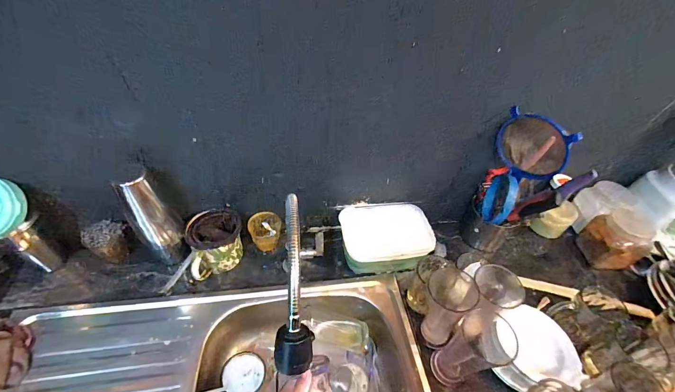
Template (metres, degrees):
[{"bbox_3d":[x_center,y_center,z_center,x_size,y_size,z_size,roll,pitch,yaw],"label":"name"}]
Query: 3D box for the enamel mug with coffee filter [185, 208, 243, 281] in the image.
[{"bbox_3d":[-0.255,0.104,0.678,0.107,0.091,0.122,-14,49,-19],"label":"enamel mug with coffee filter"}]

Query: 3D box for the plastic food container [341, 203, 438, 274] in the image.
[{"bbox_3d":[0.108,0.097,0.735,0.199,0.090,0.147,-2,47,-8],"label":"plastic food container"}]

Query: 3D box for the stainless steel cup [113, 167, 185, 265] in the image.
[{"bbox_3d":[-0.364,0.045,0.627,0.073,0.234,0.082,-33,57,-32],"label":"stainless steel cup"}]

